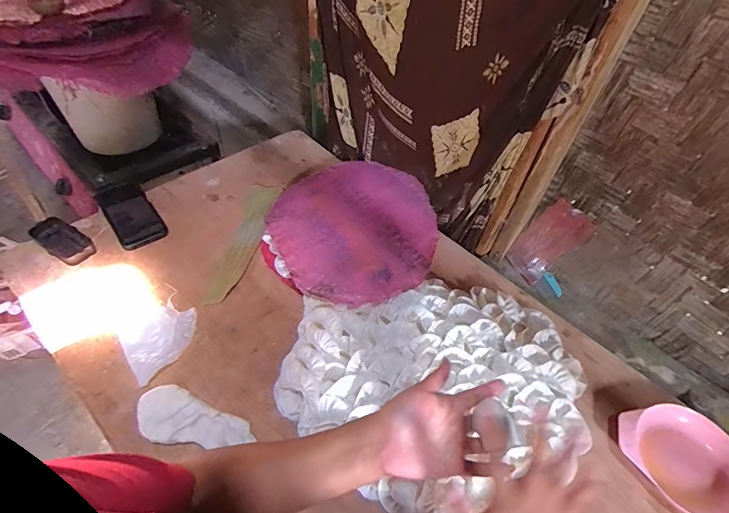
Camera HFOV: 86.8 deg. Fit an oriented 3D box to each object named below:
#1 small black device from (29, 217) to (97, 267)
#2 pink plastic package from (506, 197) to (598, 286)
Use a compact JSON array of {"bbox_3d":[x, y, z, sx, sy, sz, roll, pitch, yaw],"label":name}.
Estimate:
[{"bbox_3d":[-0.514,-0.026,0.660,0.116,0.030,0.060,30,53,19],"label":"small black device"},{"bbox_3d":[0.378,-0.029,0.804,0.095,0.177,0.021,46,40,12],"label":"pink plastic package"}]

